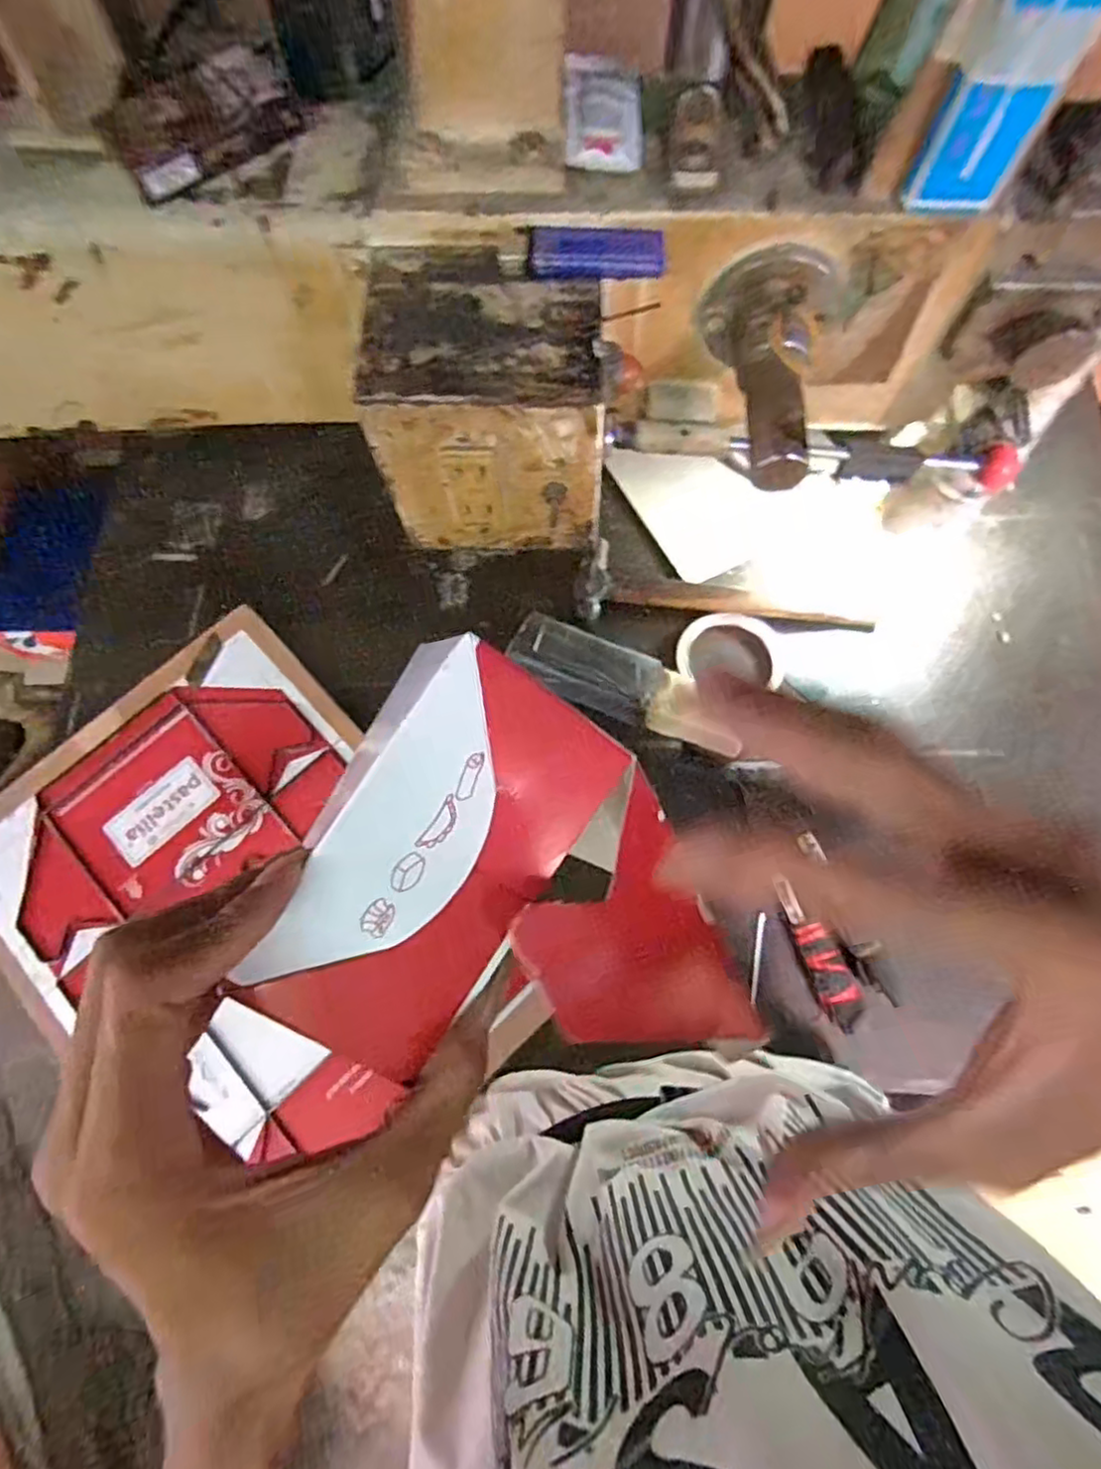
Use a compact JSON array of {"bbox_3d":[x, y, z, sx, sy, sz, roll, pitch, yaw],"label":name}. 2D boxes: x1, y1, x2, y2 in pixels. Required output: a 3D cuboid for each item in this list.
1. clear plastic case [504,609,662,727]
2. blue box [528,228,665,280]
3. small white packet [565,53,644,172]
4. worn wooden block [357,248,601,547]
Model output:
[{"bbox_3d":[0.026,-0.058,0.571,0.125,0.020,0.066,25,75,9],"label":"clear plastic case"},{"bbox_3d":[0.023,-0.240,0.339,0.066,0.014,0.021,-2,72,1],"label":"blue box"},{"bbox_3d":[0.027,-0.324,0.350,0.038,0.006,0.085,-1,72,1],"label":"small white packet"},{"bbox_3d":[-0.033,-0.183,0.389,0.119,0.128,0.095,-2,72,1],"label":"worn wooden block"}]

